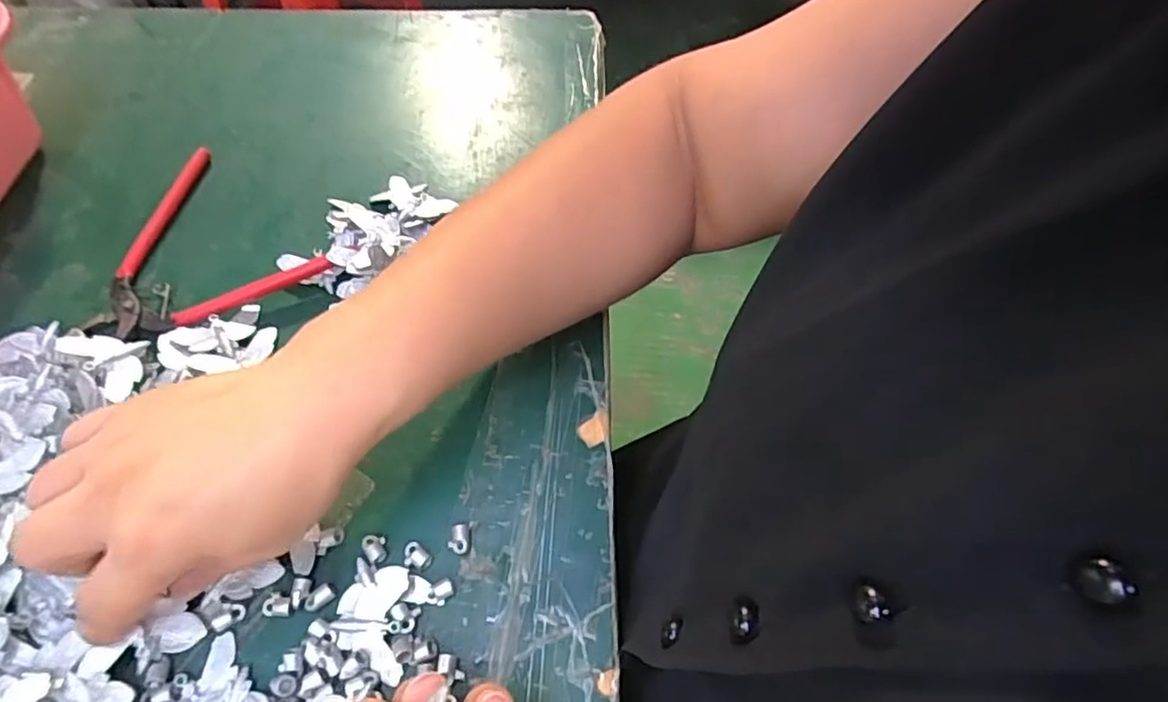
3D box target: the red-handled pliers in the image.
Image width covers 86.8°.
[{"bbox_3d":[-0.229,-0.053,0.350,0.138,0.014,0.110,39,67,19],"label":"red-handled pliers"}]

